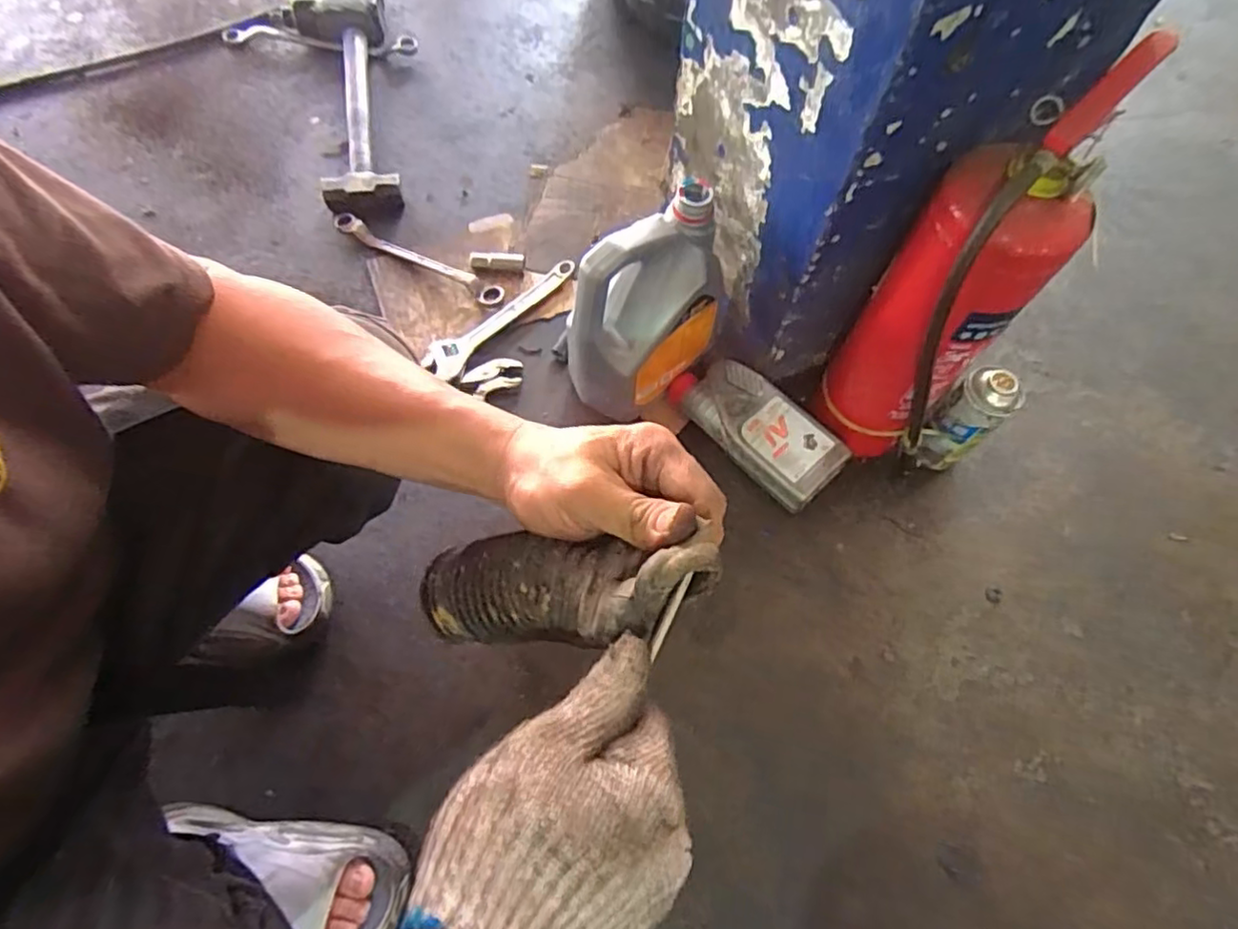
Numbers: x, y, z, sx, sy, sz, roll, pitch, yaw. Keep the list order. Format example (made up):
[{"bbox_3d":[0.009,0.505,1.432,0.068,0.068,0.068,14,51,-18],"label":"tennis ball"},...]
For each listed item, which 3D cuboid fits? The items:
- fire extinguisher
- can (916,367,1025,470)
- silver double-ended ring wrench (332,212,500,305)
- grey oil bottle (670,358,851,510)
[{"bbox_3d":[0.322,-0.151,0.685,0.127,0.468,0.144,5,68,0],"label":"fire extinguisher"},{"bbox_3d":[0.413,-0.047,0.805,0.063,0.173,0.063,1,68,-2],"label":"can"},{"bbox_3d":[-0.301,-0.309,0.970,0.295,0.023,0.034,27,70,8],"label":"silver double-ended ring wrench"},{"bbox_3d":[0.179,-0.045,0.849,0.218,0.058,0.116,40,72,13],"label":"grey oil bottle"}]

